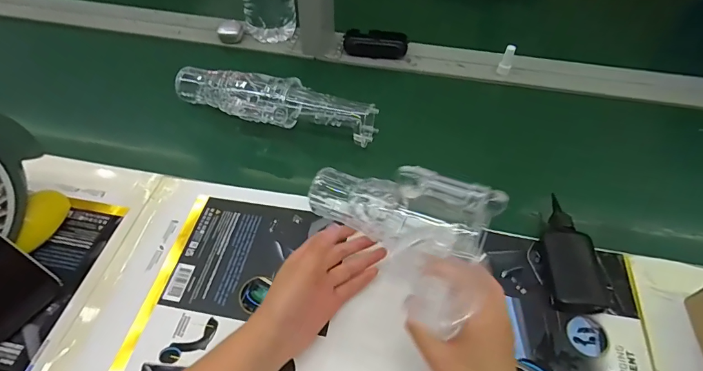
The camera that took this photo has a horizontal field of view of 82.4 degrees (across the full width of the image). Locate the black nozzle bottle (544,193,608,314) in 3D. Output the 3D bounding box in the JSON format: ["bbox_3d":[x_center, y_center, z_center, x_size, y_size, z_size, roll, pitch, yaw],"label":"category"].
[{"bbox_3d":[0.252,0.076,0.466,0.056,0.018,0.140,3,54,2],"label":"black nozzle bottle"}]

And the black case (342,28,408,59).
[{"bbox_3d":[0.045,-0.252,0.714,0.108,0.034,0.040,10,54,7],"label":"black case"}]

